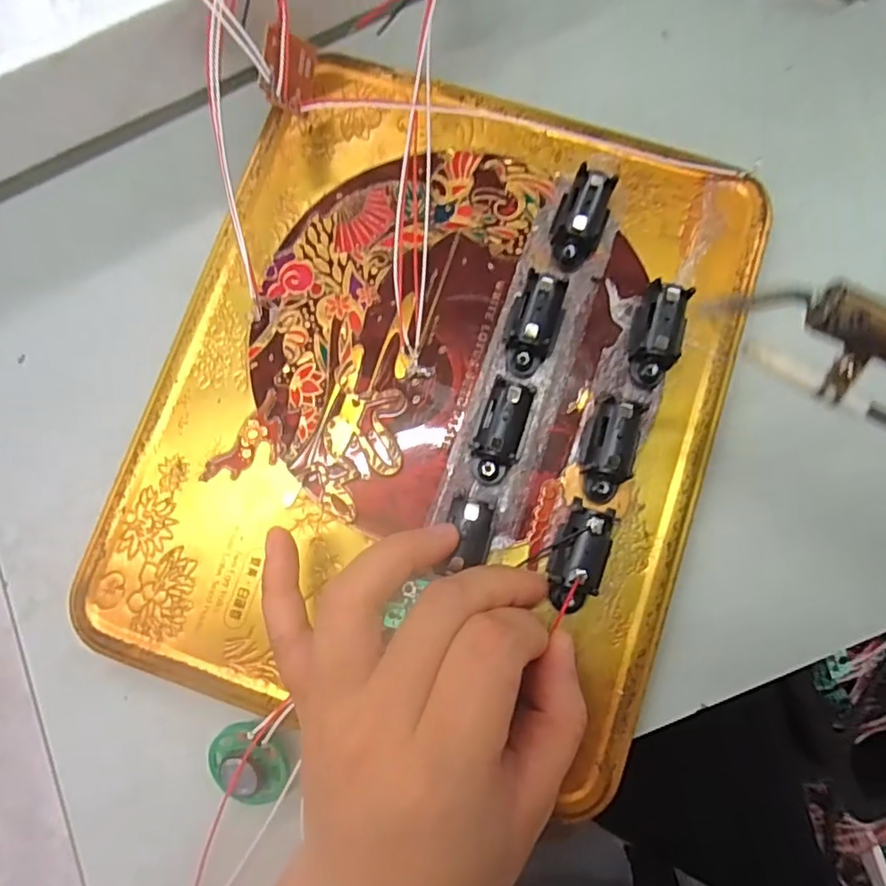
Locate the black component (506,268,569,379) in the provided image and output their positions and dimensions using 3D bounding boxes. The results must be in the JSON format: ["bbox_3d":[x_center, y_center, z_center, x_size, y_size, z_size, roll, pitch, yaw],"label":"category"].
[{"bbox_3d":[0.032,-0.042,0.212,0.019,0.015,0.036,14,82,4],"label":"black component"}]

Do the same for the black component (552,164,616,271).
[{"bbox_3d":[0.050,-0.080,0.219,0.017,0.015,0.035,23,82,5],"label":"black component"}]

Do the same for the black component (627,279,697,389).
[{"bbox_3d":[0.074,-0.038,0.211,0.015,0.016,0.036,15,82,4],"label":"black component"}]

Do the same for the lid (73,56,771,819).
[{"bbox_3d":[-0.001,-0.019,0.214,0.197,0.020,0.228,17,84,5],"label":"lid"}]

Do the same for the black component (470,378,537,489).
[{"bbox_3d":[0.019,-0.004,0.207,0.015,0.015,0.035,17,82,4],"label":"black component"}]

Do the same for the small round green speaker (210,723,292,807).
[{"bbox_3d":[-0.064,0.107,0.202,0.028,0.009,0.027,0,83,3],"label":"small round green speaker"}]

